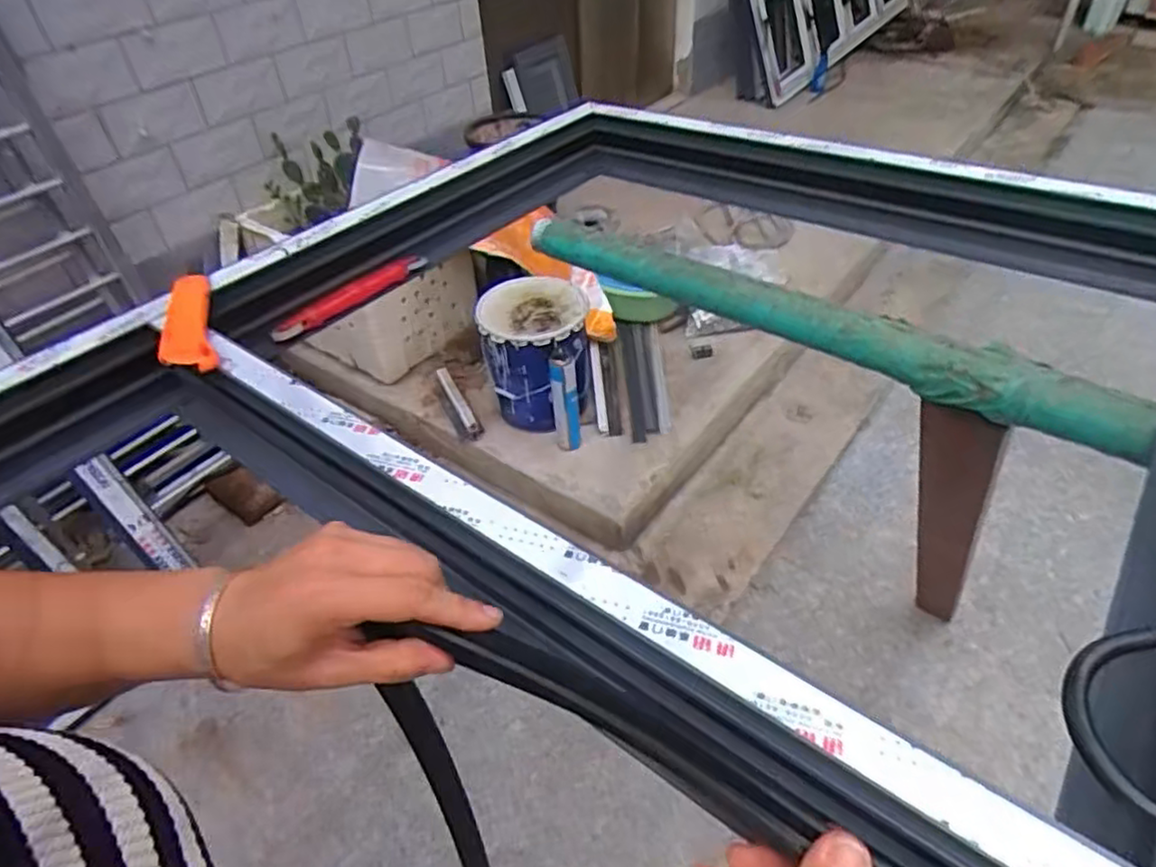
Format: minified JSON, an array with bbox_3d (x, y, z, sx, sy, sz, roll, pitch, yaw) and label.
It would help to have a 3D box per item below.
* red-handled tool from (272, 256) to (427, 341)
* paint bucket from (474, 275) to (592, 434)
[{"bbox_3d":[-0.238,-0.149,0.736,0.017,0.025,0.189,29,52,31],"label":"red-handled tool"},{"bbox_3d":[-0.109,-0.203,1.873,0.273,0.350,0.286,-3,43,2],"label":"paint bucket"}]

